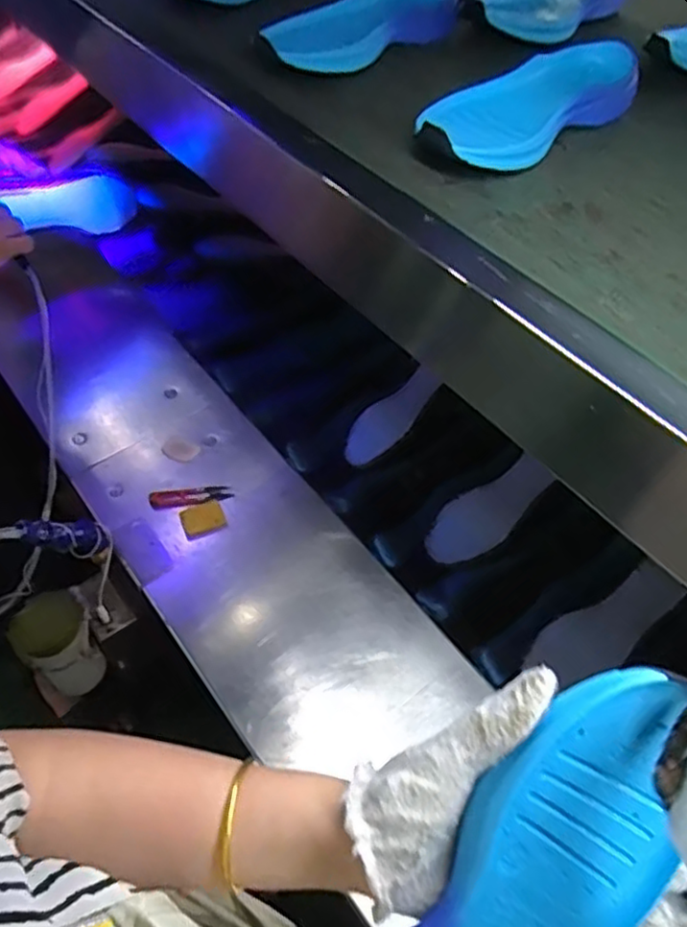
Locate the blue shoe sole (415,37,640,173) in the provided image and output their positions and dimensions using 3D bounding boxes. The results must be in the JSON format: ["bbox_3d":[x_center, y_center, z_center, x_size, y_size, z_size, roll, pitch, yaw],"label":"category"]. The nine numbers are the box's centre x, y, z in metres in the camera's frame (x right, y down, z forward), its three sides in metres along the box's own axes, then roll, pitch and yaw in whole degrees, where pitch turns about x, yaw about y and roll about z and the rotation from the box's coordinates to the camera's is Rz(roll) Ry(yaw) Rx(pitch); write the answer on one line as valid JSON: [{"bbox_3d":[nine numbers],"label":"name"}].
[{"bbox_3d":[0.162,-0.316,0.594,0.099,0.041,0.257,37,59,24],"label":"blue shoe sole"}]

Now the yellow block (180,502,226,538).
[{"bbox_3d":[-0.173,0.067,0.824,0.051,0.007,0.040,-19,55,-17],"label":"yellow block"}]

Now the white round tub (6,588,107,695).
[{"bbox_3d":[-0.342,0.220,0.814,0.081,0.097,0.090,-33,59,-25],"label":"white round tub"}]

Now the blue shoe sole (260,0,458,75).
[{"bbox_3d":[0.024,-0.446,0.684,0.260,0.037,0.076,-35,60,-26],"label":"blue shoe sole"}]

